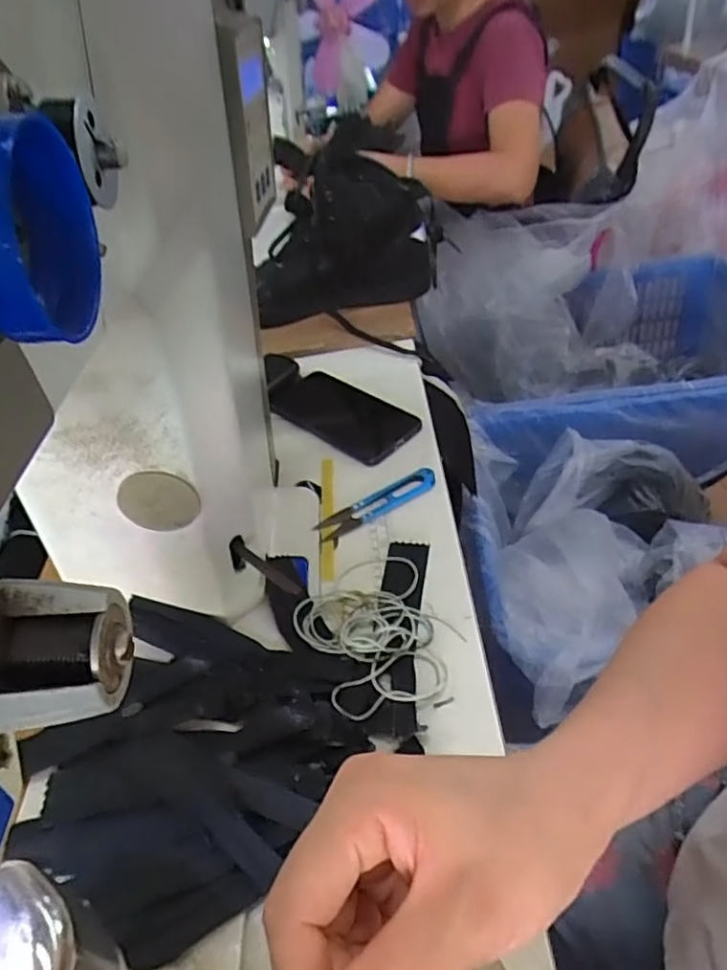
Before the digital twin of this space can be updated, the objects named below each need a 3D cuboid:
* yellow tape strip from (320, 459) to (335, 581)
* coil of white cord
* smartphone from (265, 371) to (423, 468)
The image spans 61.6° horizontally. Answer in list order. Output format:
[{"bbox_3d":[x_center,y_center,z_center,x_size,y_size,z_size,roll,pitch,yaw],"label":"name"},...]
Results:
[{"bbox_3d":[-0.032,0.026,0.549,0.013,0.005,0.151,-15,42,11],"label":"yellow tape strip"},{"bbox_3d":[0.009,0.105,0.444,0.101,0.018,0.129,-23,43,-12],"label":"coil of white cord"},{"bbox_3d":[-0.026,-0.078,0.660,0.189,0.014,0.081,31,60,36],"label":"smartphone"}]

